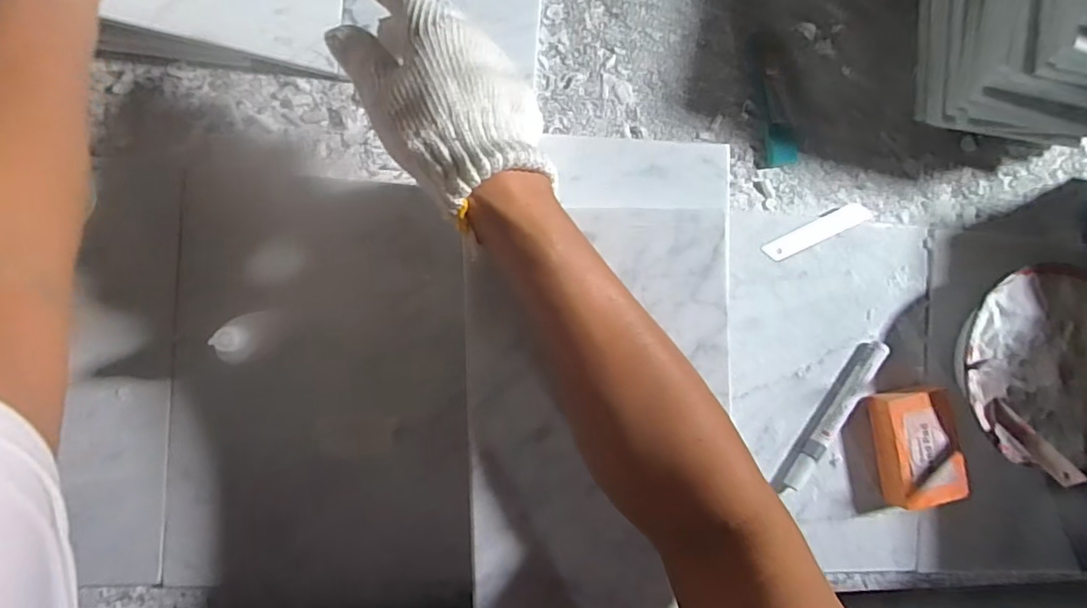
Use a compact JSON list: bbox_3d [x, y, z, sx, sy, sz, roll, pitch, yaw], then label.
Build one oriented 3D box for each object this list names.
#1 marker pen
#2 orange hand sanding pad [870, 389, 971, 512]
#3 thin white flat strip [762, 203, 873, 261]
[{"bbox_3d":[0.244,0.092,0.479,0.017,0.015,0.139,36,83,-5],"label":"marker pen"},{"bbox_3d":[0.312,0.119,0.479,0.056,0.030,0.093,-9,88,-8],"label":"orange hand sanding pad"},{"bbox_3d":[0.234,-0.062,0.490,0.095,0.007,0.020,-24,90,-8],"label":"thin white flat strip"}]

